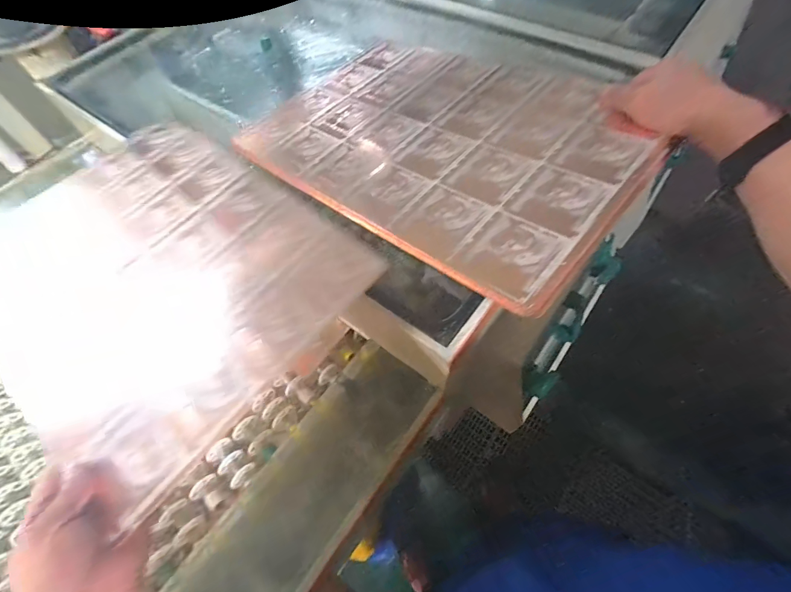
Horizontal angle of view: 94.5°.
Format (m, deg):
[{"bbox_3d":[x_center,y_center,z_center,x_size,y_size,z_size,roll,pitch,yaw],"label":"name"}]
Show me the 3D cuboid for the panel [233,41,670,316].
[{"bbox_3d":[0.048,-0.217,0.485,0.499,0.013,0.327,35,70,29],"label":"panel"}]

